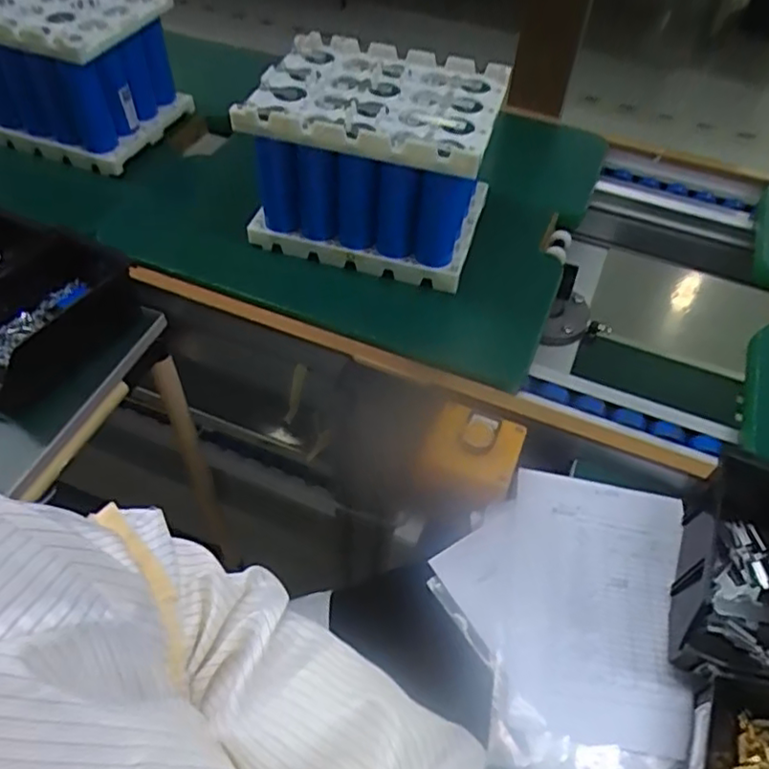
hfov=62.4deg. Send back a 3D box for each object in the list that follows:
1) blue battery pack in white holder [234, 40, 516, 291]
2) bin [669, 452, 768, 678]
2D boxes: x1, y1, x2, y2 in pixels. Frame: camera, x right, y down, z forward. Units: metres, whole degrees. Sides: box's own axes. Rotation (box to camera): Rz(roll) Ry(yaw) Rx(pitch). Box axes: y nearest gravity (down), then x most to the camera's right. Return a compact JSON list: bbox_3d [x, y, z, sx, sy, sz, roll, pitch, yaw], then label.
[{"bbox_3d":[-0.012,-0.239,0.680,0.238,0.162,0.175,14,51,7],"label":"blue battery pack in white holder"},{"bbox_3d":[0.288,0.148,0.485,0.103,0.060,0.161,18,52,10],"label":"bin"}]

